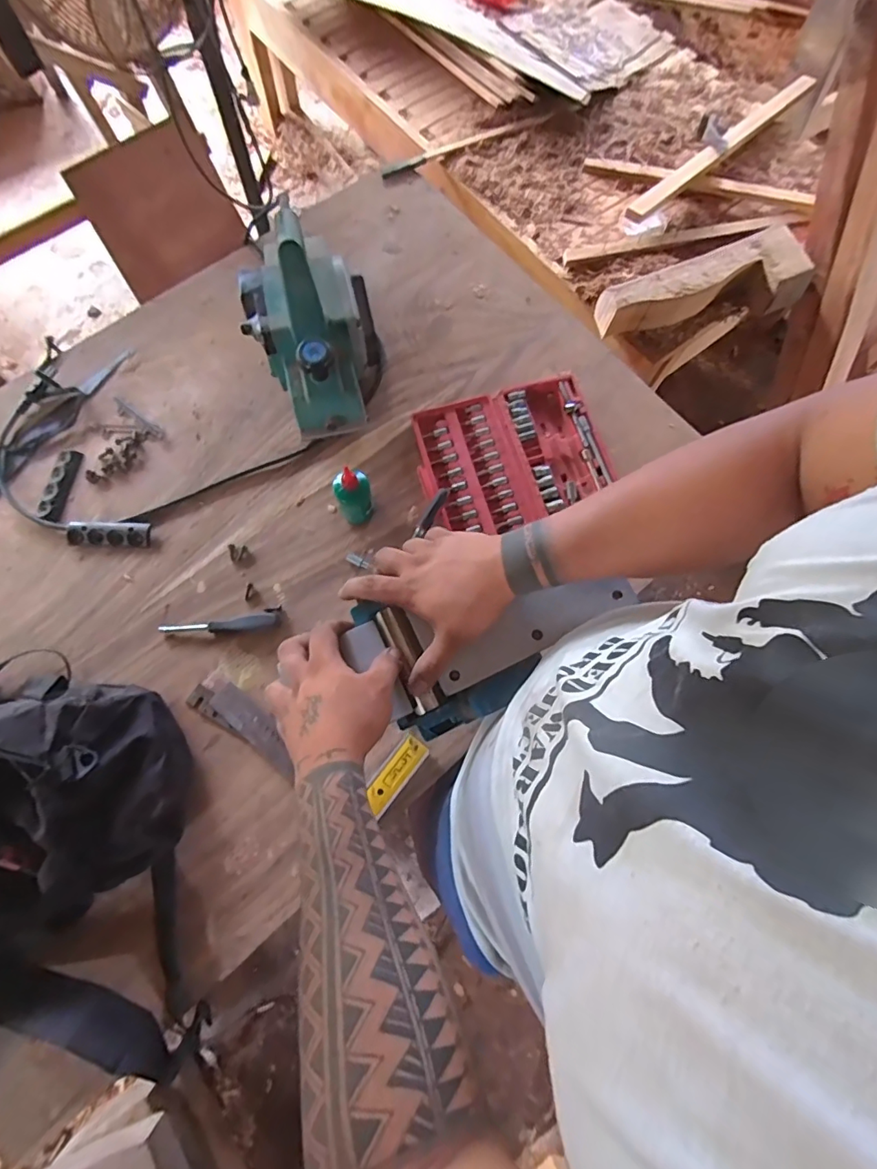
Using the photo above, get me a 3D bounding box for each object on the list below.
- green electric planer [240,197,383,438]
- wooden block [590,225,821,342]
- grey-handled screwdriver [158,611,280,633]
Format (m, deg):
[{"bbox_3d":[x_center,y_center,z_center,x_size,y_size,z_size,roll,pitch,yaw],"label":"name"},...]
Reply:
[{"bbox_3d":[-0.178,-0.376,0.681,0.167,0.161,0.301,-16,76,-7],"label":"green electric planer"},{"bbox_3d":[0.638,-0.690,1.160,0.566,0.107,0.173,-26,77,-9],"label":"wooden block"},{"bbox_3d":[-0.275,0.045,0.623,0.146,0.022,0.027,1,74,-2],"label":"grey-handled screwdriver"}]

